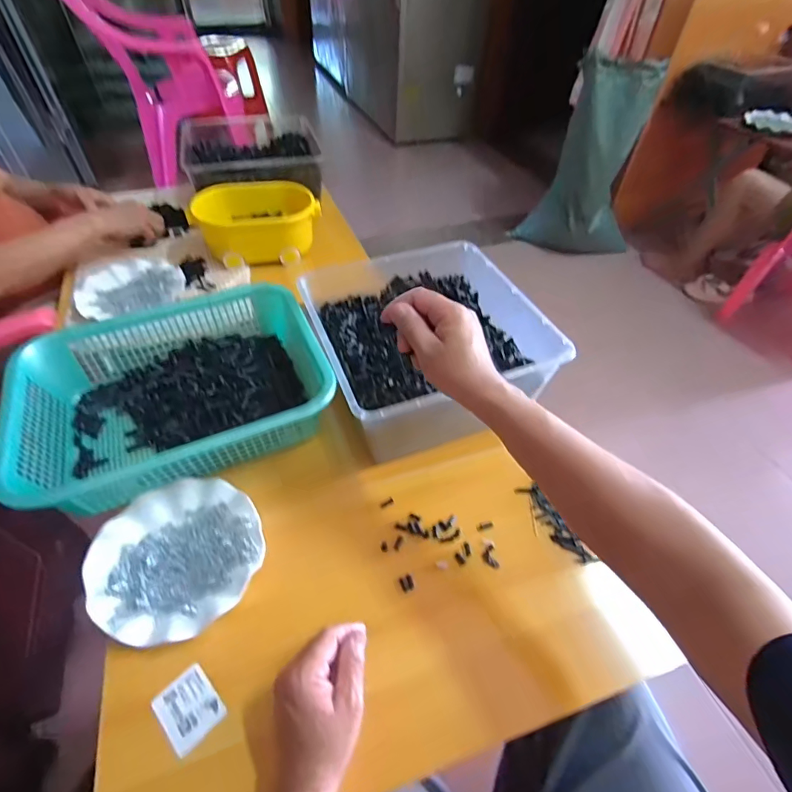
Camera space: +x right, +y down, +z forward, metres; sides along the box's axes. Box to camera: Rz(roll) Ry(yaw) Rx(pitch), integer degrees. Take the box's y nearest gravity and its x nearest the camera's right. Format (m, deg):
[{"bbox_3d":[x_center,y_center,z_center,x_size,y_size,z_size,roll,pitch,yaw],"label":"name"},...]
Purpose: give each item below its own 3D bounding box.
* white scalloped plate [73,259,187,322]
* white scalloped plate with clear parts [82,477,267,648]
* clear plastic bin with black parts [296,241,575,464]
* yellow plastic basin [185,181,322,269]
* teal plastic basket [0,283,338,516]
[{"bbox_3d":[-0.506,-0.209,0.838,0.179,0.016,0.179,1,48,-1],"label":"white scalloped plate"},{"bbox_3d":[-0.251,0.185,0.512,0.184,0.029,0.178,1,48,-1],"label":"white scalloped plate with clear parts"},{"bbox_3d":[0.041,-0.068,0.658,0.297,0.142,0.288,-16,51,-16],"label":"clear plastic bin with black parts"},{"bbox_3d":[-0.286,-0.355,0.909,0.245,0.109,0.133,-7,49,-8],"label":"yellow plastic basin"},{"bbox_3d":[-0.309,-0.019,0.630,0.383,0.086,0.305,-17,51,-16],"label":"teal plastic basket"}]

